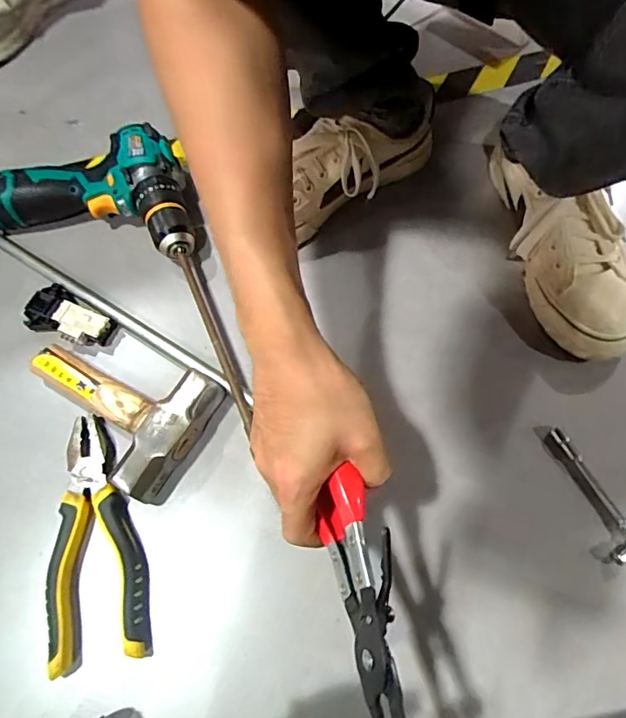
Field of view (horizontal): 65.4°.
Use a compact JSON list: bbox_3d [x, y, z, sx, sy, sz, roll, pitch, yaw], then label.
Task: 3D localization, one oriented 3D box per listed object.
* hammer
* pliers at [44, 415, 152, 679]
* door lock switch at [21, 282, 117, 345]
[{"bbox_3d":[-0.178,0.037,0.426,0.165,0.036,0.109,25,68,12],"label":"hammer"},{"bbox_3d":[-0.175,0.136,0.391,0.072,0.018,0.188,-12,65,-5],"label":"pliers"},{"bbox_3d":[-0.236,-0.043,0.471,0.087,0.021,0.047,21,67,10],"label":"door lock switch"}]

